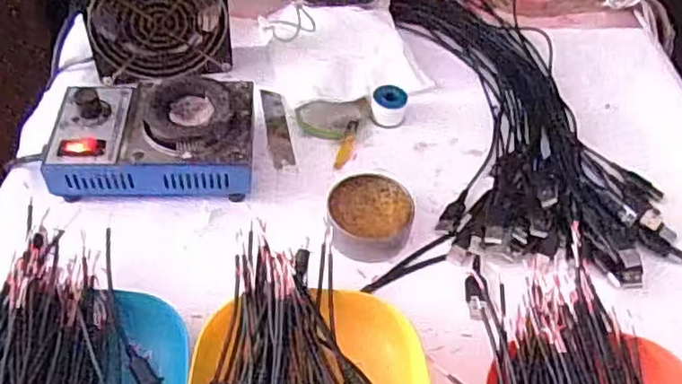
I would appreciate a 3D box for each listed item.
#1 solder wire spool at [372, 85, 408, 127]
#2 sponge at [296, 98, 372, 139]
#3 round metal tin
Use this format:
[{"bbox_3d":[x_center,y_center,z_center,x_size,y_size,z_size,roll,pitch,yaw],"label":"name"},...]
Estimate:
[{"bbox_3d":[0.042,-0.077,0.570,0.027,0.025,0.027,2,50,-2],"label":"solder wire spool"},{"bbox_3d":[-0.006,-0.063,0.567,0.063,0.011,0.040,-1,51,-5],"label":"sponge"},{"bbox_3d":[0.022,0.019,0.488,0.060,0.024,0.065,2,50,-2],"label":"round metal tin"}]

